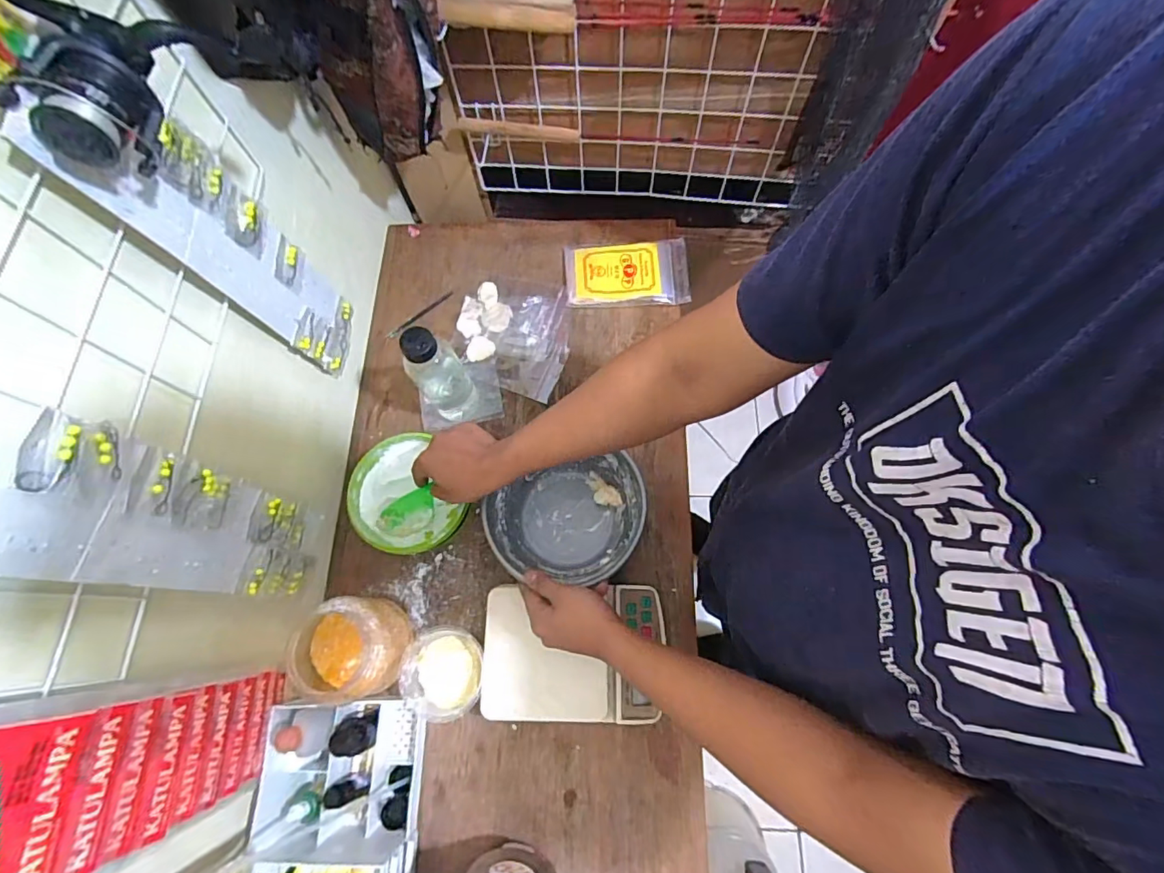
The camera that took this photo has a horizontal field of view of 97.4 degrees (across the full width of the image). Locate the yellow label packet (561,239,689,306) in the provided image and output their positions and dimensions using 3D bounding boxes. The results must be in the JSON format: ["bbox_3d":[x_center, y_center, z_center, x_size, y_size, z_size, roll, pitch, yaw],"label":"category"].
[{"bbox_3d":[0.072,-0.268,0.828,0.198,0.028,0.116,-3,71,1],"label":"yellow label packet"}]

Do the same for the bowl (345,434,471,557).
[{"bbox_3d":[-0.232,0.082,0.700,0.150,0.059,0.159,-27,72,-7],"label":"bowl"}]

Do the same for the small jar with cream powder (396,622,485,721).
[{"bbox_3d":[-0.166,0.289,0.628,0.097,0.057,0.099,-1,71,2],"label":"small jar with cream powder"}]

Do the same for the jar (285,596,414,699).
[{"bbox_3d":[-0.274,0.253,0.612,0.108,0.110,0.103,-1,71,2],"label":"jar"}]

